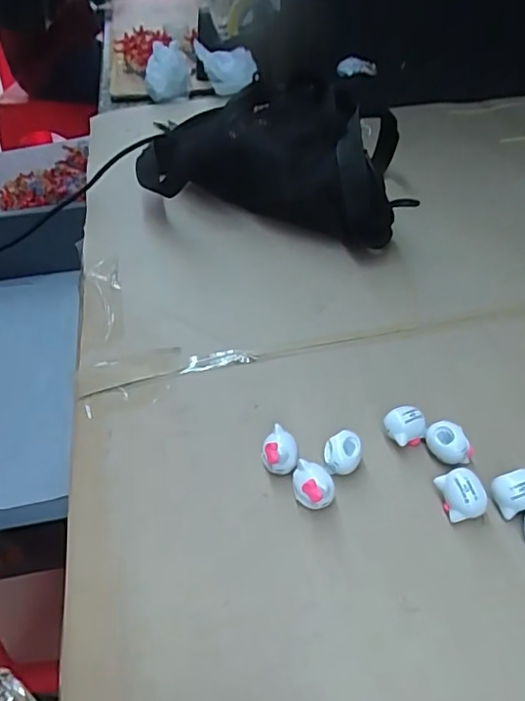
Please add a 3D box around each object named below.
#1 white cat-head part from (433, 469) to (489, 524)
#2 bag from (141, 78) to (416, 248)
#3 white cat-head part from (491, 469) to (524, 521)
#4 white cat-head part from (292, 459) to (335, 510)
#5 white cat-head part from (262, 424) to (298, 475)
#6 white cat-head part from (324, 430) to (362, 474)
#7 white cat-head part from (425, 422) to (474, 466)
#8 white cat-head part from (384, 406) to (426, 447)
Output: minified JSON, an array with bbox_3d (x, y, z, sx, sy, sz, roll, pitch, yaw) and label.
[{"bbox_3d":[0.107,0.078,0.296,0.019,0.022,0.023,-8,42,-6],"label":"white cat-head part"},{"bbox_3d":[0.010,-0.194,0.543,0.255,0.110,0.114,12,43,15],"label":"bag"},{"bbox_3d":[0.136,0.077,0.295,0.023,0.021,0.017,-6,42,-5],"label":"white cat-head part"},{"bbox_3d":[0.028,0.076,0.303,0.022,0.024,0.019,2,42,5],"label":"white cat-head part"},{"bbox_3d":[0.011,0.060,0.320,0.020,0.020,0.022,-1,42,1],"label":"white cat-head part"},{"bbox_3d":[0.046,0.059,0.315,0.020,0.021,0.019,-1,42,1],"label":"white cat-head part"},{"bbox_3d":[0.107,0.056,0.320,0.016,0.022,0.026,-28,48,-26],"label":"white cat-head part"},{"bbox_3d":[0.085,0.045,0.330,0.023,0.020,0.017,-21,45,-20],"label":"white cat-head part"}]

